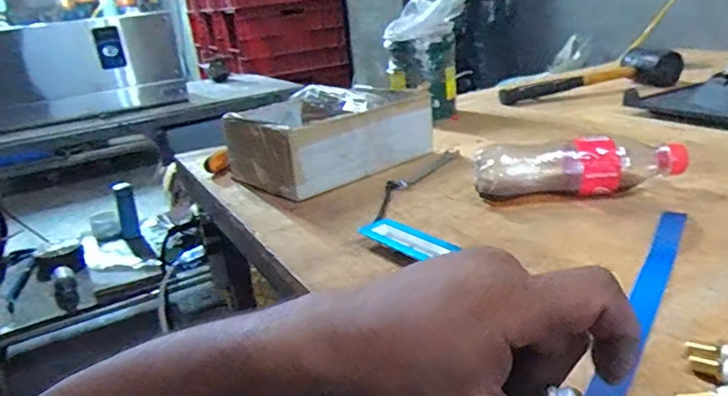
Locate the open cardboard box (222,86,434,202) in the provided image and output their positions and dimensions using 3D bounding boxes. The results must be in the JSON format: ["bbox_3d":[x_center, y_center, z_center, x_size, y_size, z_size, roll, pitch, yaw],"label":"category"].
[{"bbox_3d":[-0.047,-0.082,0.692,0.218,0.082,0.160,-24,27,-37],"label":"open cardboard box"}]

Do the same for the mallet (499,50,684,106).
[{"bbox_3d":[0.387,-0.209,0.955,0.309,0.050,0.098,-11,22,-12],"label":"mallet"}]

